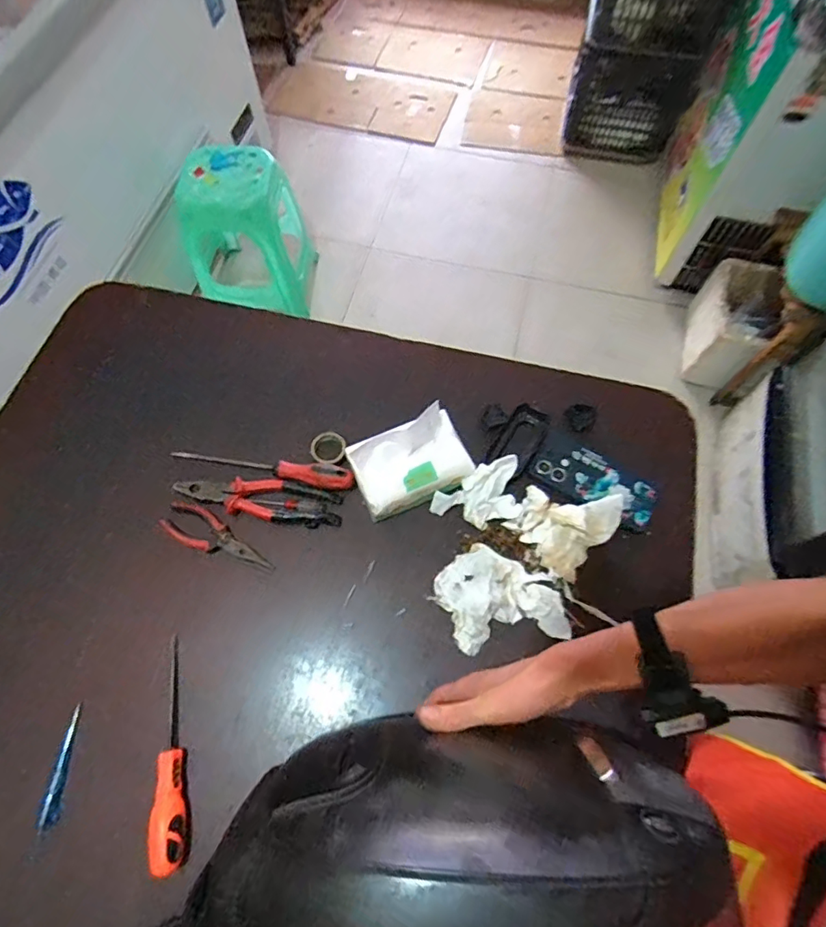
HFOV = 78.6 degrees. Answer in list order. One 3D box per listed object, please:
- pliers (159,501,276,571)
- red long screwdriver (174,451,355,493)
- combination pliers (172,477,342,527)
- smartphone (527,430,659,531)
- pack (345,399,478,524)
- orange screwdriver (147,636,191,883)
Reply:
[{"bbox_3d":[-0.243,0.095,0.629,0.150,0.013,0.048,26,69,11],"label":"pliers"},{"bbox_3d":[-0.195,0.000,0.663,0.245,0.024,0.031,12,67,5],"label":"red long screwdriver"},{"bbox_3d":[-0.196,0.044,0.645,0.207,0.015,0.052,8,66,3],"label":"combination pliers"},{"bbox_3d":[0.236,0.021,0.657,0.164,0.011,0.078,31,70,12],"label":"smartphone"},{"bbox_3d":[-0.005,-0.003,0.629,0.141,0.048,0.102,-24,105,-9],"label":"pack"},{"bbox_3d":[-0.256,0.300,0.535,0.036,0.030,0.212,-11,67,-5],"label":"orange screwdriver"}]

